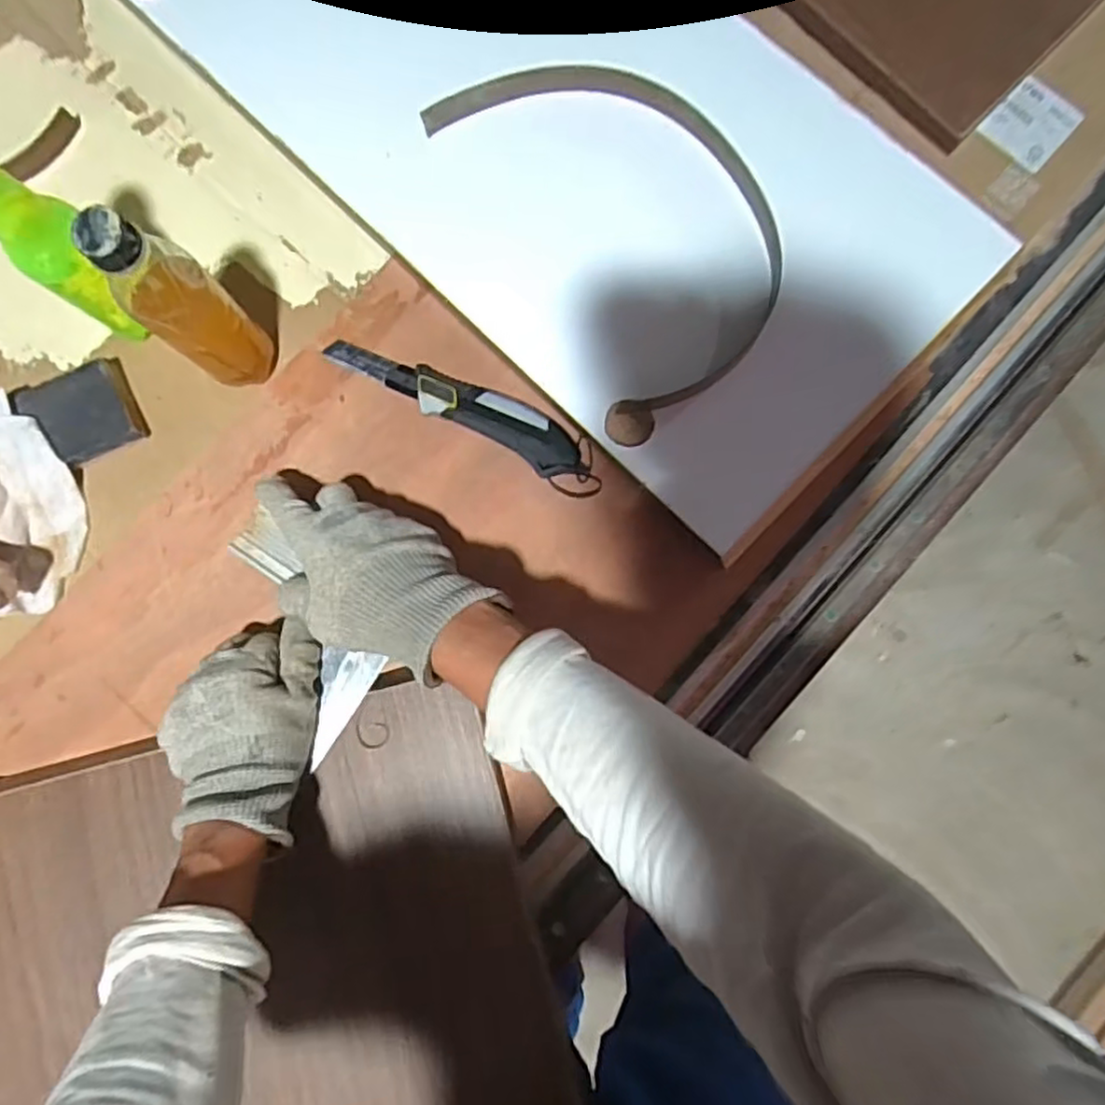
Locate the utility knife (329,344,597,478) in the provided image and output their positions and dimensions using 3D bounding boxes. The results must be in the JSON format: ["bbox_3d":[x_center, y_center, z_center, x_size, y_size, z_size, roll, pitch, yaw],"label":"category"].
[{"bbox_3d":[-0.072,-0.110,0.516,0.208,0.016,0.039,24,85,3],"label":"utility knife"}]

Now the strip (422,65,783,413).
[{"bbox_3d":[0.047,-0.243,0.500,0.173,0.033,0.285,-33,85,-2],"label":"strip"}]

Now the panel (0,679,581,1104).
[{"bbox_3d":[-0.193,0.303,0.456,0.380,0.016,0.362,-14,84,-1],"label":"panel"}]

